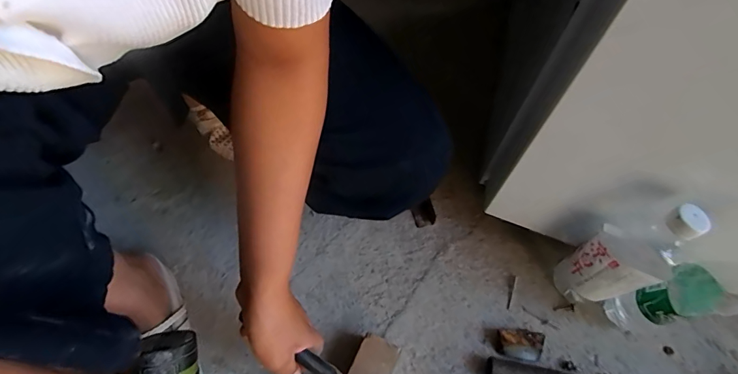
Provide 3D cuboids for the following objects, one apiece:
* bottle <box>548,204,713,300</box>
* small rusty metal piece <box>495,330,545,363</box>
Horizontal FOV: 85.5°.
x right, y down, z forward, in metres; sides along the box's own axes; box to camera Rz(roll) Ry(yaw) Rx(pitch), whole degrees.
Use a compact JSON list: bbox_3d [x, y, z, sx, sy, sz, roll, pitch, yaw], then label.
[{"bbox_3d":[0.297,0.090,0.479,0.061,0.223,0.058,1,60,-2],"label":"bottle"},{"bbox_3d":[0.197,0.207,0.522,0.058,0.017,0.036,7,60,1],"label":"small rusty metal piece"}]

